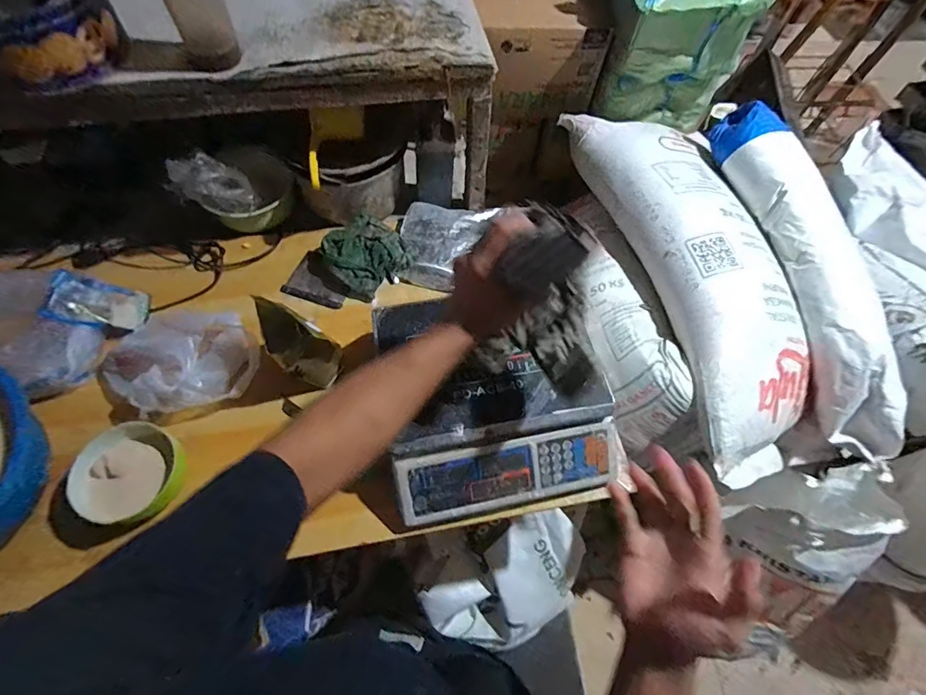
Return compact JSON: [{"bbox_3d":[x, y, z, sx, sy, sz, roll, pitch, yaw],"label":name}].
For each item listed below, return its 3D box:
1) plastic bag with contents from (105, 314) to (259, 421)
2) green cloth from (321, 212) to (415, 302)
[{"bbox_3d":[-0.444,0.019,0.674,0.230,0.097,0.162,14,64,4],"label":"plastic bag with contents"},{"bbox_3d":[-0.183,-0.171,0.822,0.139,0.046,0.140,-36,71,-18],"label":"green cloth"}]

